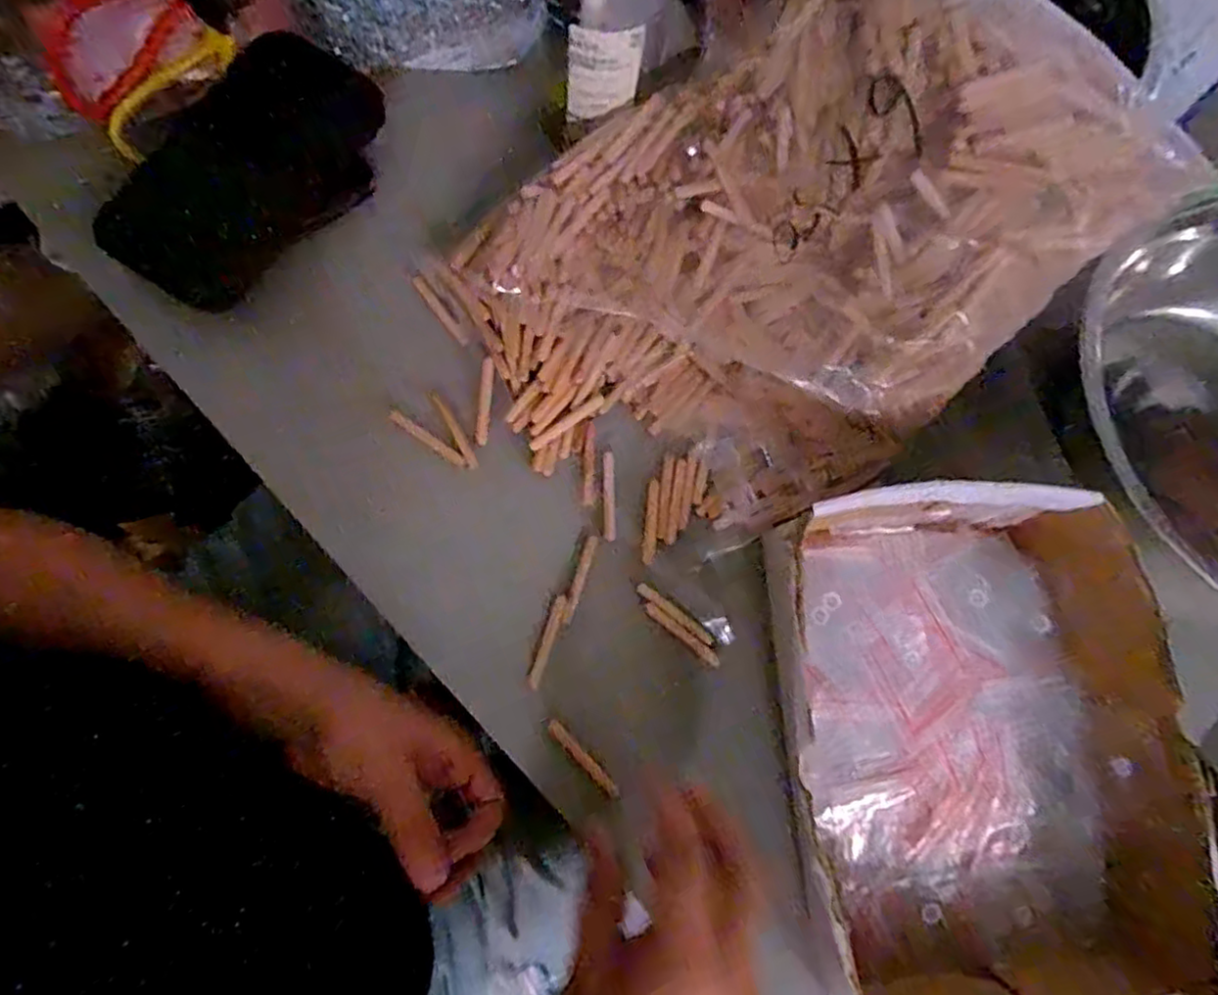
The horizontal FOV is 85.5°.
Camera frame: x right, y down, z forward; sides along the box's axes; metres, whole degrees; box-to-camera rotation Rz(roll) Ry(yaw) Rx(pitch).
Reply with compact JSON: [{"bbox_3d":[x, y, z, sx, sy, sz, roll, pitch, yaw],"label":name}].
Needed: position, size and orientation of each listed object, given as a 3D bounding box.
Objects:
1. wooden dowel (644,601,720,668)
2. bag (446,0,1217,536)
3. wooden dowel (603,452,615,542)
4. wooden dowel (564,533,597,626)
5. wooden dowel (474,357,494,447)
[{"bbox_3d":[0.039,0.073,0.352,0.048,0.004,0.007,39,79,7],"label":"wooden dowel"},{"bbox_3d":[0.095,-0.134,0.343,0.327,0.119,0.236,-33,83,-11],"label":"bag"},{"bbox_3d":[0.000,-0.001,0.368,0.006,0.004,0.049,-1,77,-2],"label":"wooden dowel"},{"bbox_3d":[-0.016,0.044,0.356,0.007,0.004,0.049,18,77,3],"label":"wooden dowel"},{"bbox_3d":[-0.069,-0.053,0.367,0.007,0.004,0.048,6,86,-12],"label":"wooden dowel"}]

